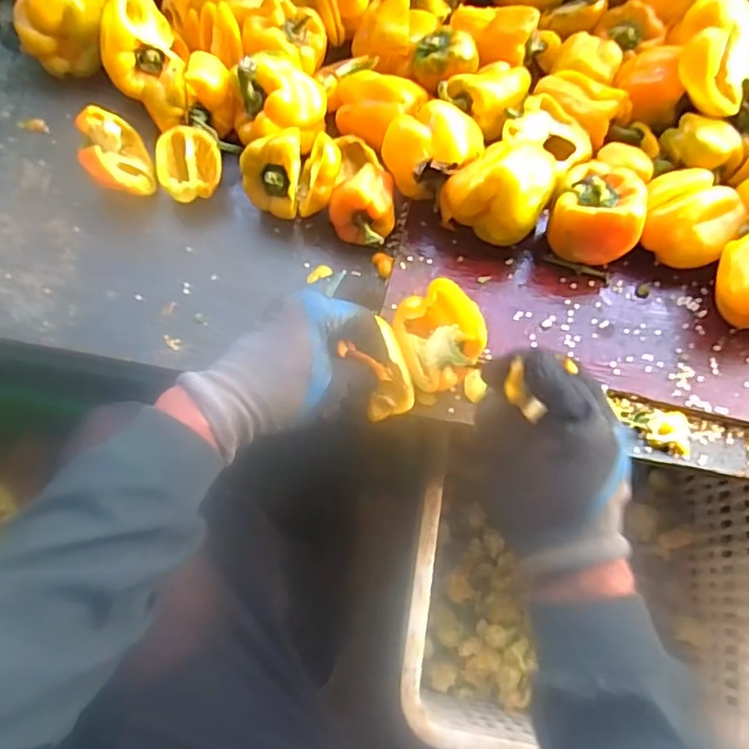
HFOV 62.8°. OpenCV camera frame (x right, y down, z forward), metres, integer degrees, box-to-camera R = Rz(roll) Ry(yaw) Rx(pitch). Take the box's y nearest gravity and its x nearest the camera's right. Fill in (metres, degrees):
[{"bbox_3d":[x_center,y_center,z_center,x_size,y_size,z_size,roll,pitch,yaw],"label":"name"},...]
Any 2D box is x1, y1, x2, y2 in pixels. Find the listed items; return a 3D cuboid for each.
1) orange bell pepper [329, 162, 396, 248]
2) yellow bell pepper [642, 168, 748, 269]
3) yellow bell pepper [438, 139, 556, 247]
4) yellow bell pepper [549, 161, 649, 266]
[{"bbox_3d":[-0.008,-0.151,0.548,0.055,0.052,0.059,0,71,0],"label":"orange bell pepper"},{"bbox_3d":[0.280,-0.139,0.552,0.080,0.061,0.078,0,71,0],"label":"yellow bell pepper"},{"bbox_3d":[0.108,-0.163,0.537,0.089,0.079,0.072,28,73,9],"label":"yellow bell pepper"},{"bbox_3d":[0.195,-0.137,0.536,0.074,0.070,0.067,23,72,8],"label":"yellow bell pepper"}]

